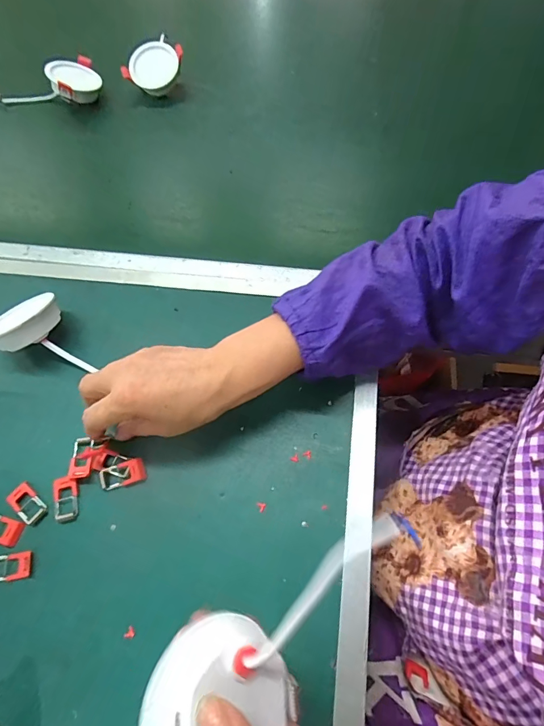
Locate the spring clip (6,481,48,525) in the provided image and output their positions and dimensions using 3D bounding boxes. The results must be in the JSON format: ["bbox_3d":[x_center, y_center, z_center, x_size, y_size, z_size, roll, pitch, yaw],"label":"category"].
[{"bbox_3d":[-0.201,0.114,0.323,0.034,0.004,0.019,37,71,18],"label":"spring clip"}]

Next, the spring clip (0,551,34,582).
[{"bbox_3d":[-0.203,0.157,0.303,0.036,0.004,0.019,-10,64,-3],"label":"spring clip"}]

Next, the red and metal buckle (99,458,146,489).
[{"bbox_3d":[-0.125,0.093,0.330,0.037,0.005,0.019,-17,65,-6],"label":"red and metal buckle"}]

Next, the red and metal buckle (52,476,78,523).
[{"bbox_3d":[-0.169,0.111,0.324,0.019,0.004,0.035,-12,64,-3],"label":"red and metal buckle"}]

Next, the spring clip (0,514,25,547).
[{"bbox_3d":[-0.216,0.132,0.314,0.036,0.004,0.020,14,65,9],"label":"spring clip"}]

